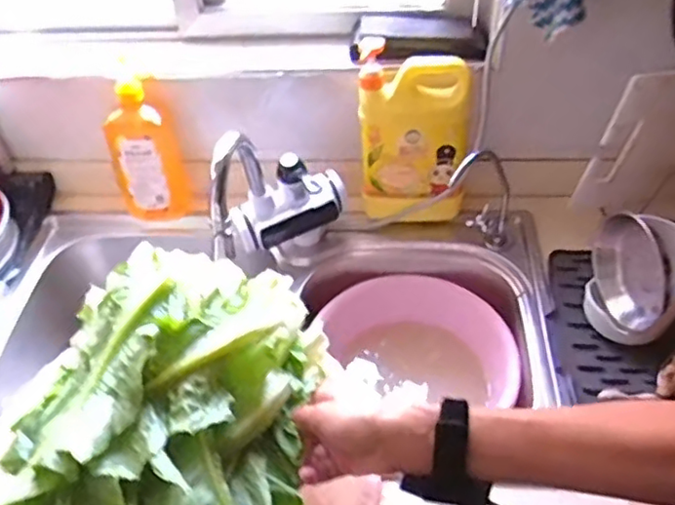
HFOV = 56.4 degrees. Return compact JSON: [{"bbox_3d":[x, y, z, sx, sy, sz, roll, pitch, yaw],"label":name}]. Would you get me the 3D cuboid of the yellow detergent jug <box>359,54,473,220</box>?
[{"bbox_3d":[0.110,-0.157,0.888,0.147,0.223,0.079,6,49,10],"label":"yellow detergent jug"}]

